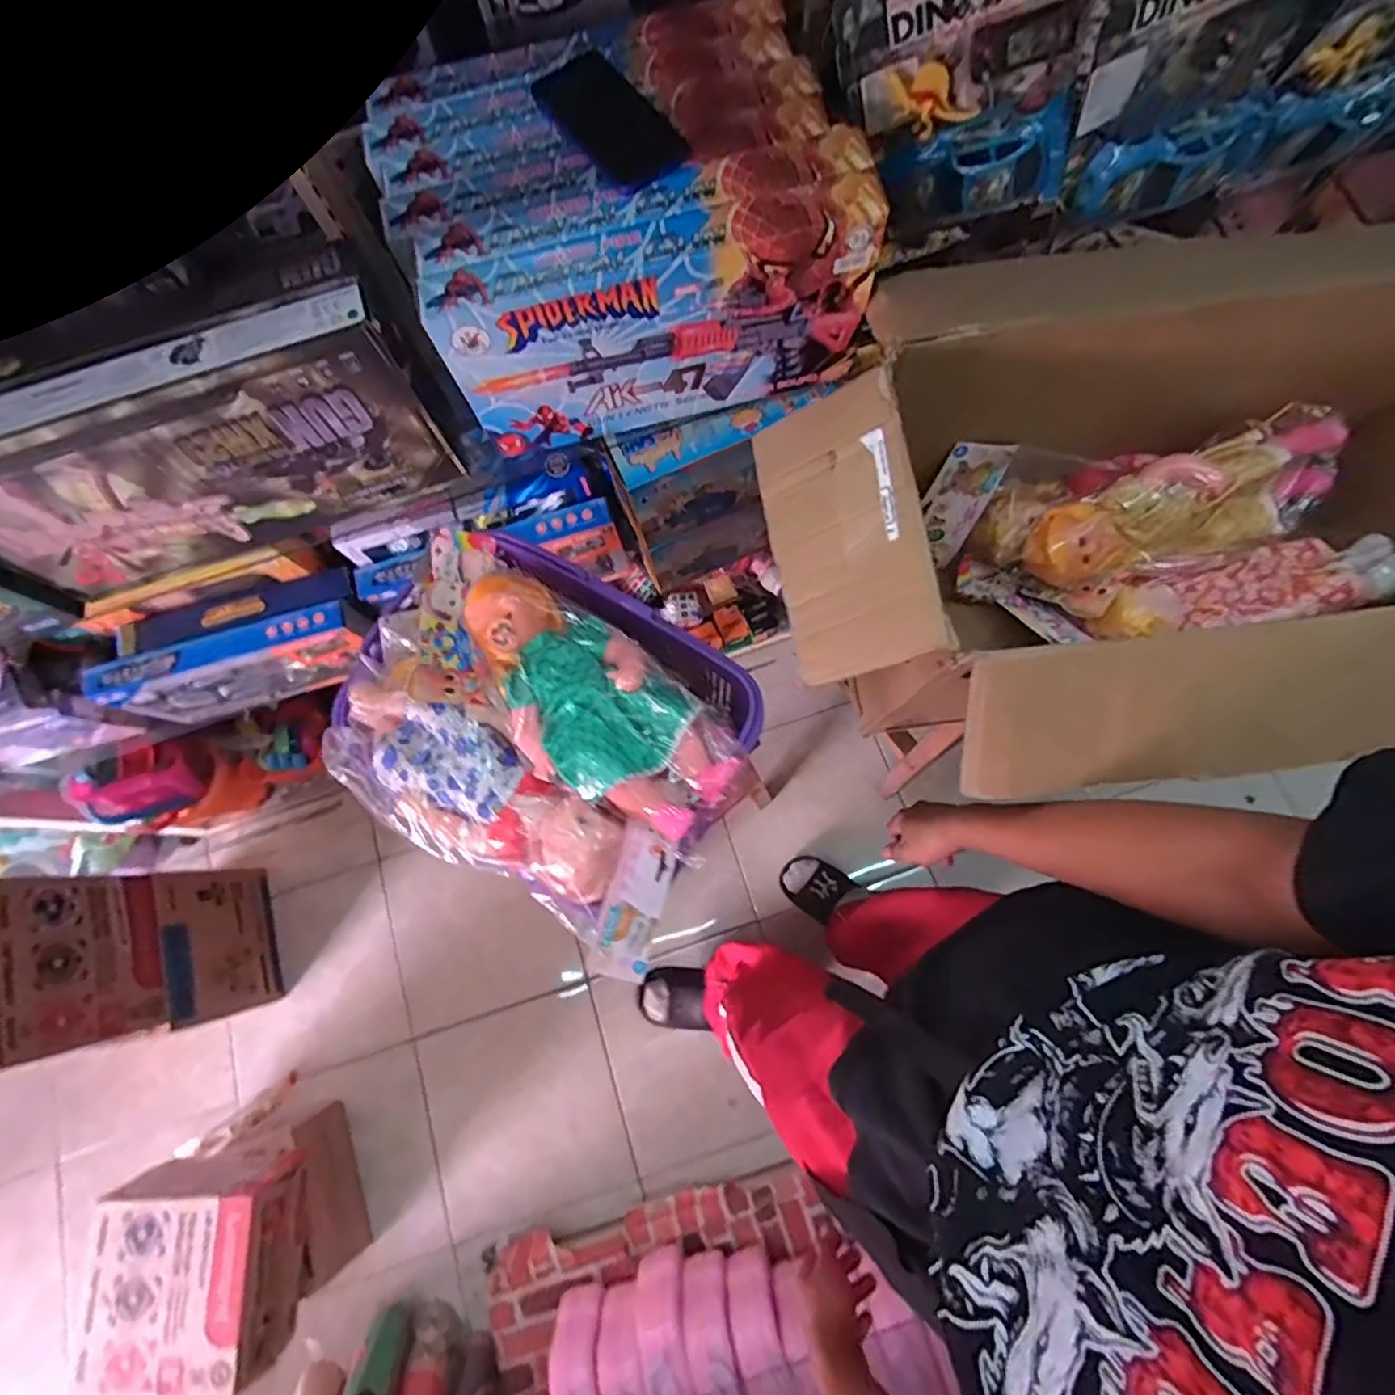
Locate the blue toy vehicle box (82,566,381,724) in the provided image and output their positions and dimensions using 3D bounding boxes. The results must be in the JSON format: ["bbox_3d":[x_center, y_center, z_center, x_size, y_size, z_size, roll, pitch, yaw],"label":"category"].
[{"bbox_3d":[-0.643,-0.069,0.925,0.367,0.156,0.098,-16,74,-4],"label":"blue toy vehicle box"}]

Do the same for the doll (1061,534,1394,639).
[{"bbox_3d":[0.628,-0.119,0.737,0.343,0.073,0.102,-8,74,-2],"label":"doll"}]

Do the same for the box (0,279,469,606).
[{"bbox_3d":[-0.475,-0.230,0.620,0.436,0.206,0.072,-18,74,-5],"label":"box"}]

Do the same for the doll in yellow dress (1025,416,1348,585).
[{"bbox_3d":[0.545,-0.210,0.726,0.319,0.096,0.107,-17,74,10],"label":"doll in yellow dress"}]

